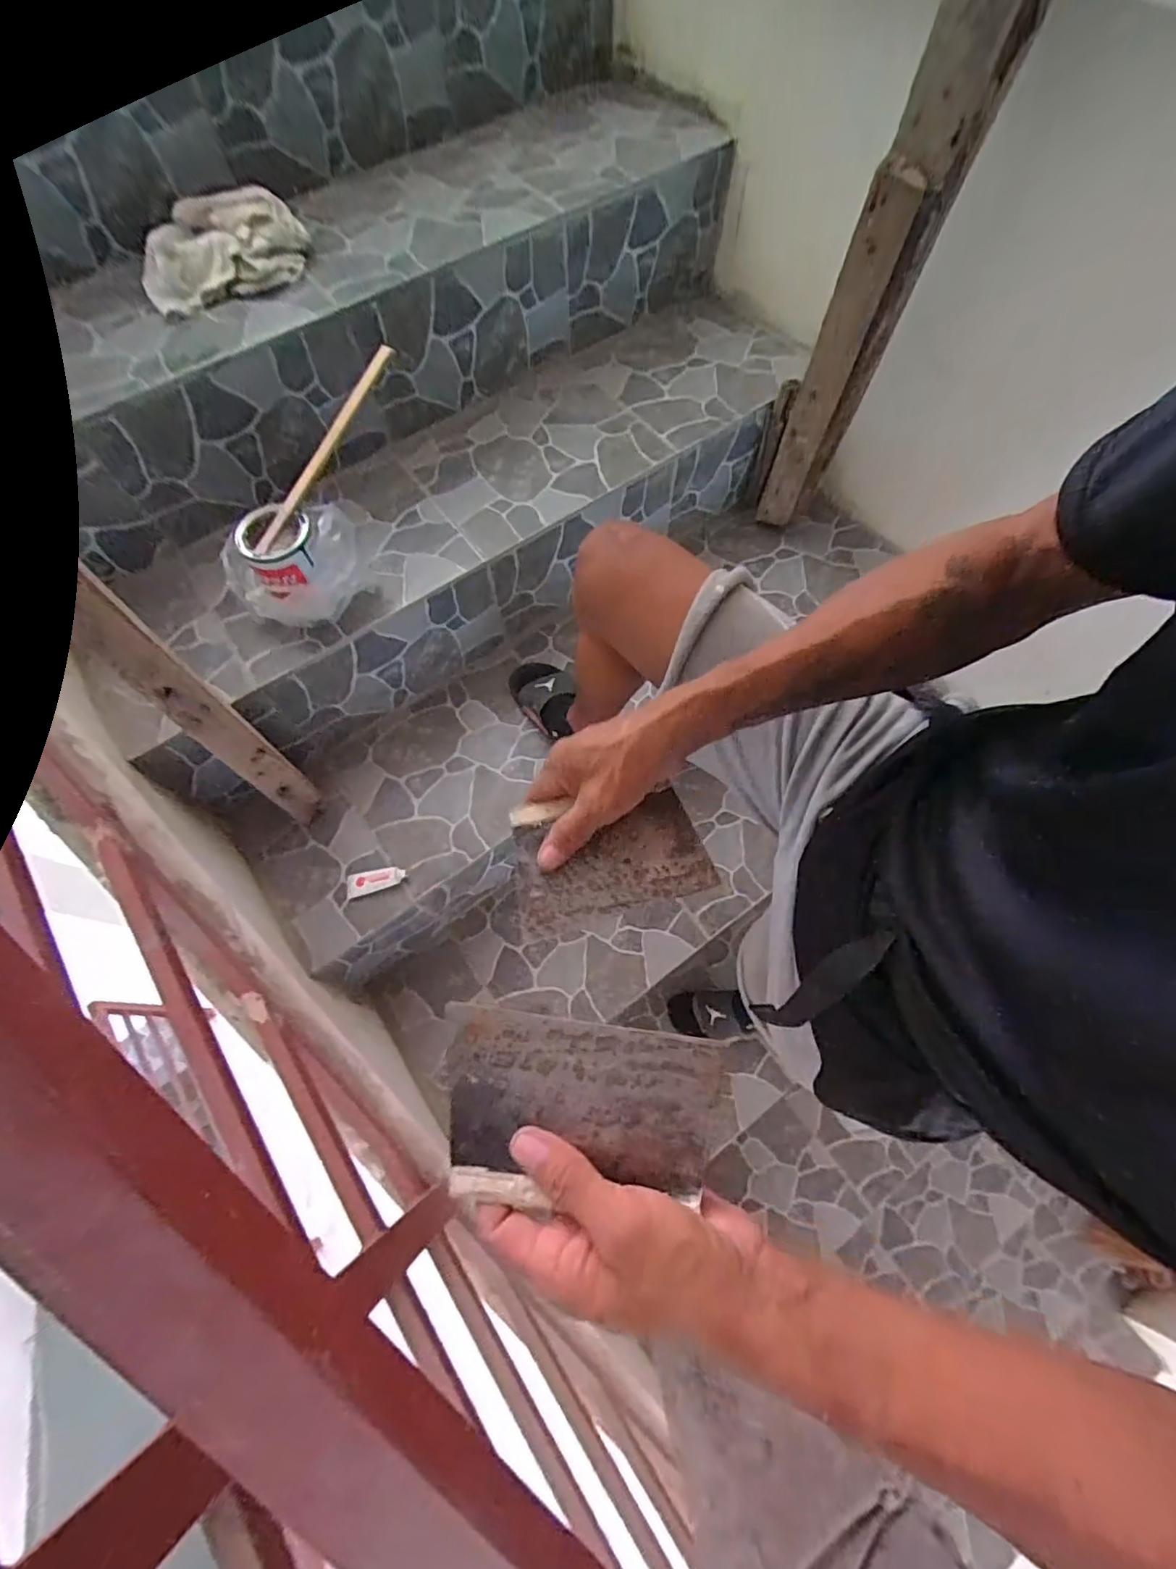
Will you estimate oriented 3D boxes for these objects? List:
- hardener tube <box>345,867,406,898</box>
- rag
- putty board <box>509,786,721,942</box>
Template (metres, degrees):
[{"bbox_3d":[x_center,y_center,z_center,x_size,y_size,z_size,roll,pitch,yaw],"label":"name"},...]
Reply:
[{"bbox_3d":[-0.343,0.154,0.932,0.094,0.026,0.037,-15,67,-5],"label":"hardener tube"},{"bbox_3d":[-0.498,-0.721,0.781,0.222,0.085,0.086,-23,68,-8],"label":"rag"},{"bbox_3d":[0.012,0.047,0.406,0.132,0.018,0.085,-15,68,-5],"label":"putty board"}]

